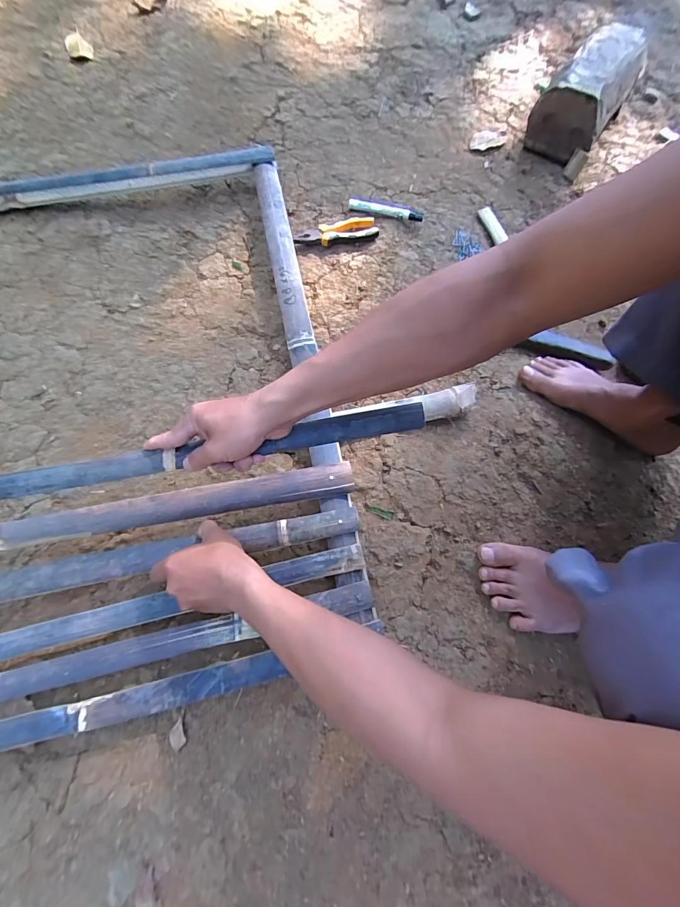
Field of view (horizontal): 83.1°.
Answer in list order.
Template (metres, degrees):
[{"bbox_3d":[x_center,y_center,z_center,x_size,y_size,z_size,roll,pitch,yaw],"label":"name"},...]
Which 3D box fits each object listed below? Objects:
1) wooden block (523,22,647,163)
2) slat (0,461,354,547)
[{"bbox_3d":[0.510,-0.743,0.792,0.130,0.123,0.295,33,74,8],"label":"wooden block"},{"bbox_3d":[-0.413,0.102,0.500,0.867,0.017,0.038,-9,73,-5],"label":"slat"}]

